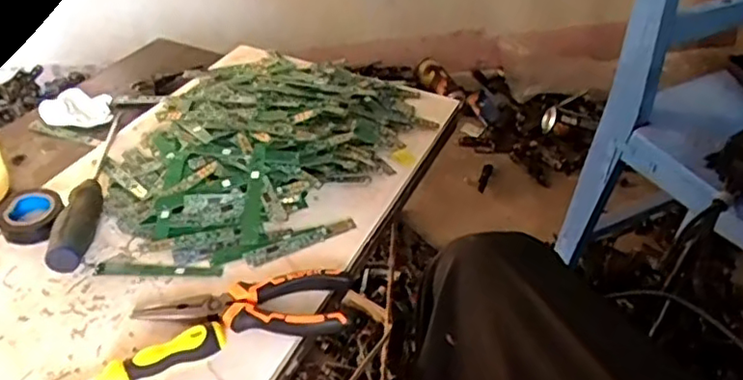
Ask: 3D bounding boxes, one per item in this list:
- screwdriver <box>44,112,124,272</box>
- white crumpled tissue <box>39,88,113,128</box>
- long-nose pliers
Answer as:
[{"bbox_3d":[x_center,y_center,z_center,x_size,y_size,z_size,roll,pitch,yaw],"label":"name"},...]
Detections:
[{"bbox_3d":[-0.250,-0.013,0.571,0.025,0.027,0.228,-4,38,-6],"label":"screwdriver"},{"bbox_3d":[-0.324,-0.090,0.695,0.073,0.028,0.045,-17,42,-23],"label":"white crumpled tissue"},{"bbox_3d":[-0.094,0.087,0.479,0.156,0.017,0.051,-1,38,-3],"label":"long-nose pliers"}]

